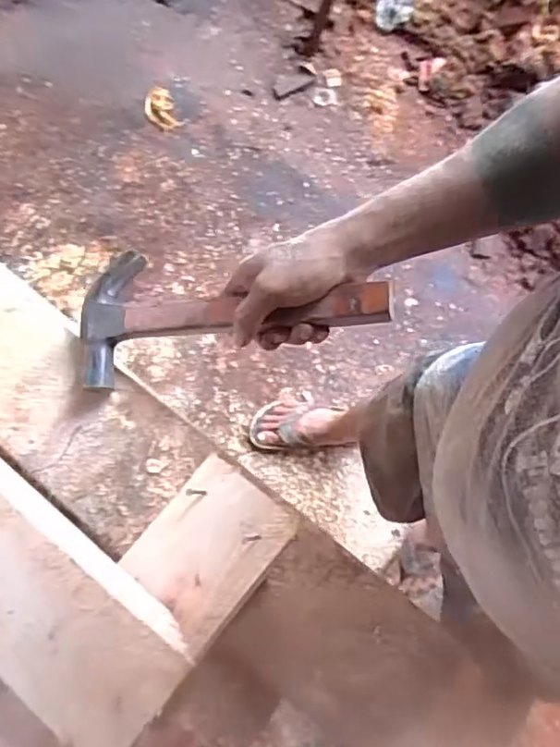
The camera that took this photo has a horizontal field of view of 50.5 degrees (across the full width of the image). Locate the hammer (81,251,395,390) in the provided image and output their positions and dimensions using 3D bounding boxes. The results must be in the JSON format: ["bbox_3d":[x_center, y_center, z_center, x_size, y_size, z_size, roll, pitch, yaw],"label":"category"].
[{"bbox_3d":[-0.046,-0.050,0.495,0.272,0.022,0.113,-3,73,15],"label":"hammer"}]

